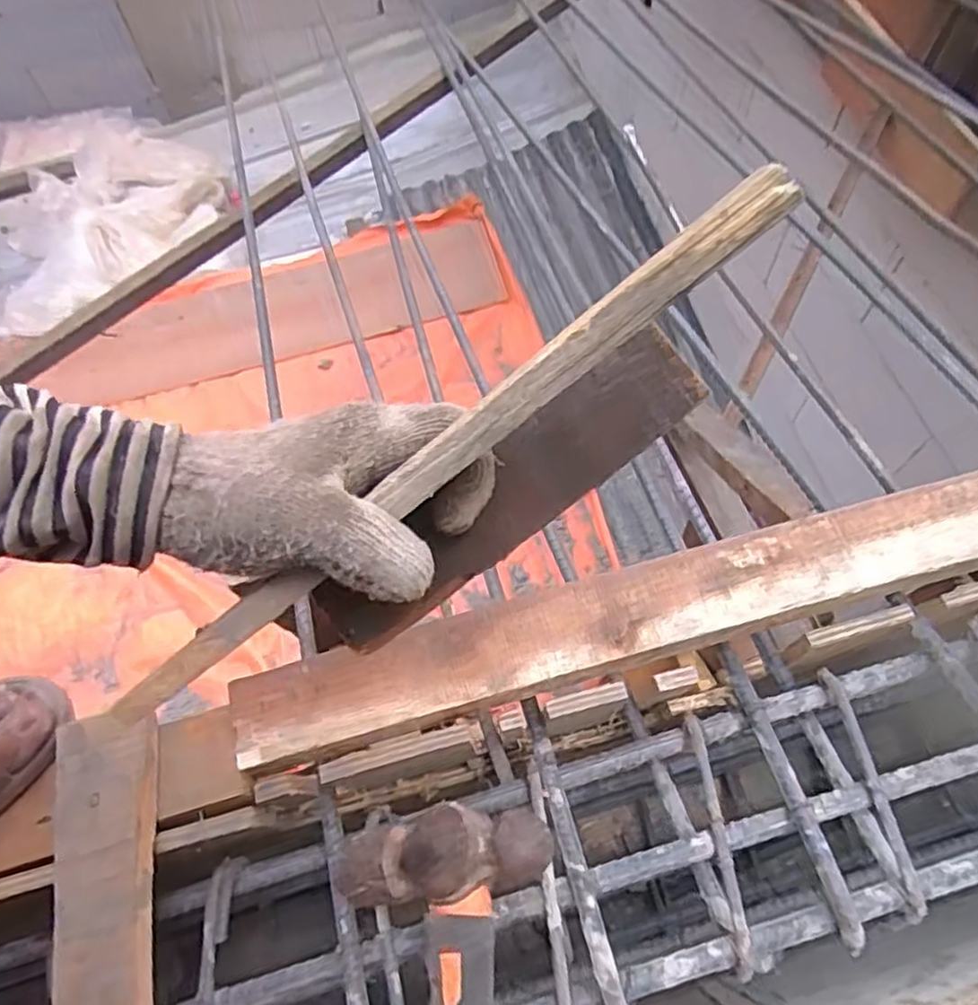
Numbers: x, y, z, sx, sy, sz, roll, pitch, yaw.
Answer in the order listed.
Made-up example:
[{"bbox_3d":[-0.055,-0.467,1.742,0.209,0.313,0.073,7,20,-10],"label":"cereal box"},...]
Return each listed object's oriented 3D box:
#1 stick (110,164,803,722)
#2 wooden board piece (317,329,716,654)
[{"bbox_3d":[-0.044,0.006,0.265,0.016,0.341,0.006,47,26,-13],"label":"stick"},{"bbox_3d":[0.005,0.000,0.317,0.194,0.012,0.042,-37,97,11],"label":"wooden board piece"}]

